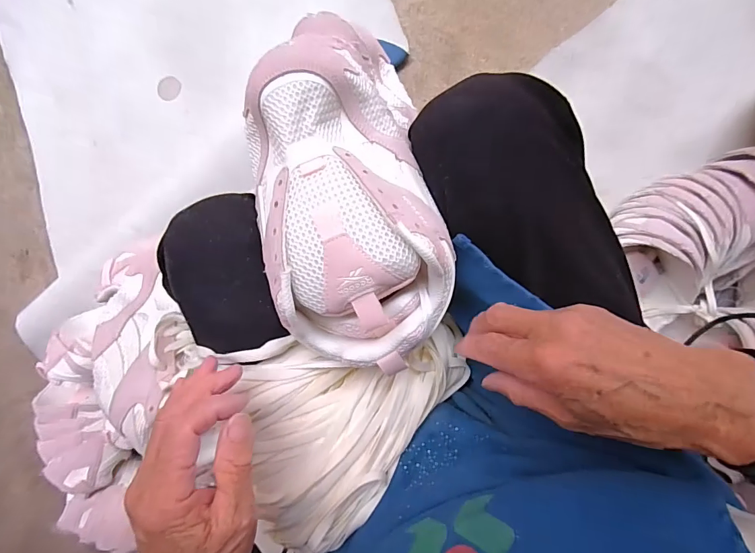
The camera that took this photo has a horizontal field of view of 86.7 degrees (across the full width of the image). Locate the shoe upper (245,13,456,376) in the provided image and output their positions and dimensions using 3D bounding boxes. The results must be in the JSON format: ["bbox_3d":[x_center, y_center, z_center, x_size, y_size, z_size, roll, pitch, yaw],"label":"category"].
[{"bbox_3d":[-0.022,-0.062,0.282,0.116,0.088,0.244,-14,87,8],"label":"shoe upper"}]

